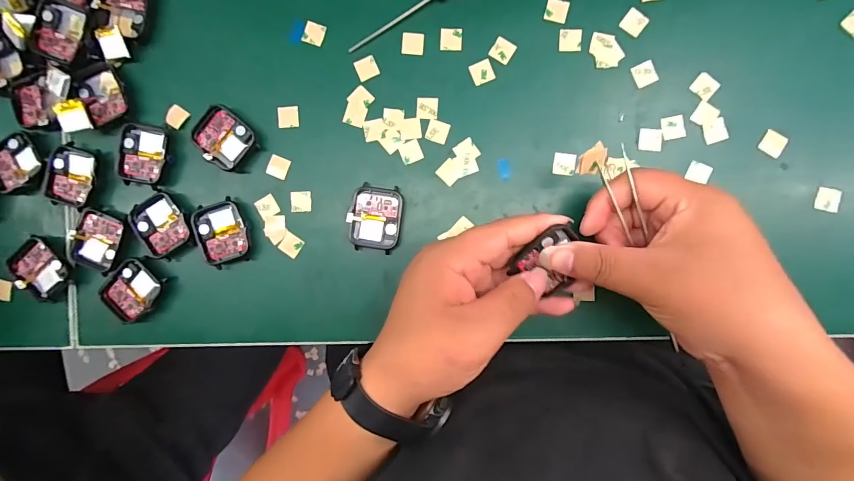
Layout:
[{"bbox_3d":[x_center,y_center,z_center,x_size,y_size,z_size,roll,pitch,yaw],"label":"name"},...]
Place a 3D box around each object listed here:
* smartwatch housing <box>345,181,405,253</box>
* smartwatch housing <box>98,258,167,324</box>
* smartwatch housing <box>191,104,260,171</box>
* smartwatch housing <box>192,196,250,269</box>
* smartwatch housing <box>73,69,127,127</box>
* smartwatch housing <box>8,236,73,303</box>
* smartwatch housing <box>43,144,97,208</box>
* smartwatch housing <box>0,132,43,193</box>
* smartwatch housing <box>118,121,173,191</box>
[{"bbox_3d":[-0.038,-0.016,0.288,0.037,0.011,0.046,7,90,3],"label":"smartwatch housing"},{"bbox_3d":[-0.223,0.037,0.299,0.043,0.008,0.039,-44,88,2],"label":"smartwatch housing"},{"bbox_3d":[-0.150,-0.076,0.292,0.042,0.009,0.036,44,92,3],"label":"smartwatch housing"},{"bbox_3d":[-0.152,-0.006,0.293,0.038,0.008,0.046,-17,89,3],"label":"smartwatch housing"},{"bbox_3d":[-0.242,-0.108,0.295,0.031,0.011,0.037,-30,88,3],"label":"smartwatch housing"},{"bbox_3d":[-0.292,0.024,0.299,0.042,0.008,0.036,44,92,3],"label":"smartwatch housing"},{"bbox_3d":[-0.270,-0.048,0.298,0.033,0.007,0.042,17,91,3],"label":"smartwatch housing"},{"bbox_3d":[-0.313,-0.060,0.299,0.040,0.007,0.033,-35,88,3],"label":"smartwatch housing"},{"bbox_3d":[-0.211,-0.064,0.295,0.040,0.006,0.047,10,90,3],"label":"smartwatch housing"}]

